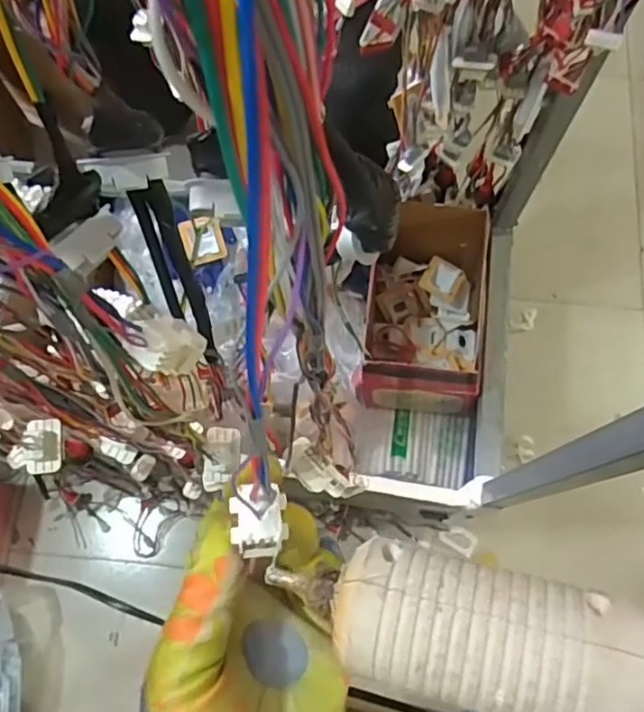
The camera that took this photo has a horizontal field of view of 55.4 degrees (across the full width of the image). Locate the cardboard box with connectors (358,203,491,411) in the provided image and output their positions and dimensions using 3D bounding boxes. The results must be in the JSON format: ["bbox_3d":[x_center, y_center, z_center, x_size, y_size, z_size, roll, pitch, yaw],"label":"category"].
[{"bbox_3d":[0.162,-0.074,0.969,0.167,0.183,0.293,5,73,2],"label":"cardboard box with connectors"}]

